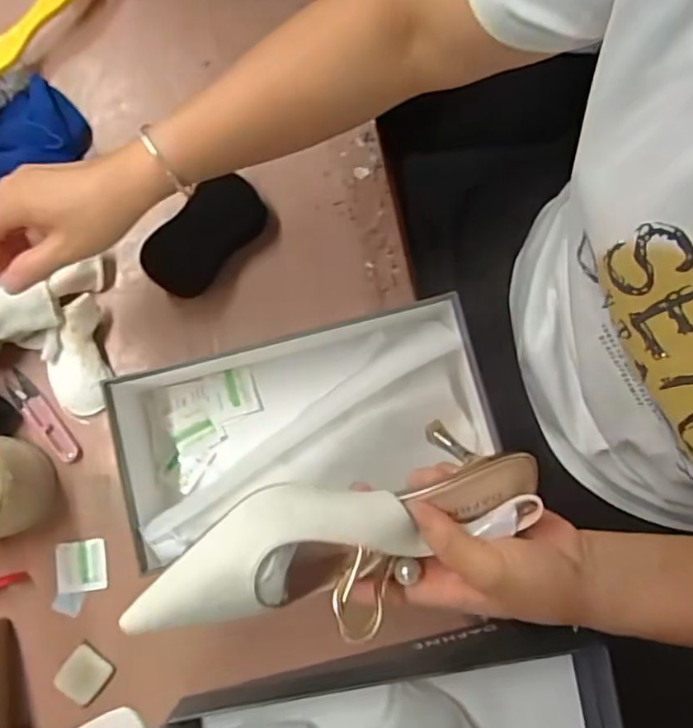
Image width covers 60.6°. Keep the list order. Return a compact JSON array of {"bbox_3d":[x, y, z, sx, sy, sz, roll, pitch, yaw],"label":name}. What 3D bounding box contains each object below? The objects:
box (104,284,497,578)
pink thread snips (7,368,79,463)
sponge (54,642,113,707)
[{"bbox_3d":[-0.047,0.046,0.517,0.317,0.087,0.174,-17,80,-3],"label":"box"},{"bbox_3d":[-0.281,0.050,0.548,0.024,0.007,0.098,-38,82,-7],"label":"pink thread snips"},{"bbox_3d":[-0.229,0.272,0.518,0.040,0.004,0.044,35,81,5],"label":"sponge"}]

